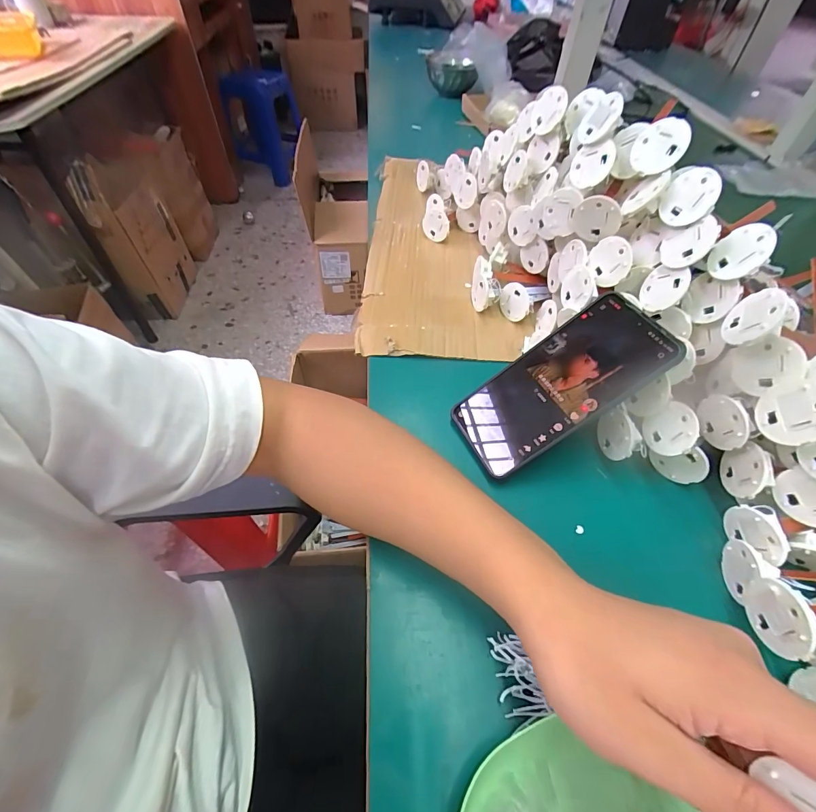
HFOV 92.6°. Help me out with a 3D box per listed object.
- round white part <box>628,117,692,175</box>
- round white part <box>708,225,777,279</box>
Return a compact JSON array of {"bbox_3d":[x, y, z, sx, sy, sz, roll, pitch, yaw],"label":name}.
[{"bbox_3d":[0.194,-0.200,0.302,0.009,0.039,0.036,-11,48,-44],"label":"round white part"},{"bbox_3d":[0.229,-0.106,0.269,0.005,0.037,0.033,10,38,-26],"label":"round white part"}]

